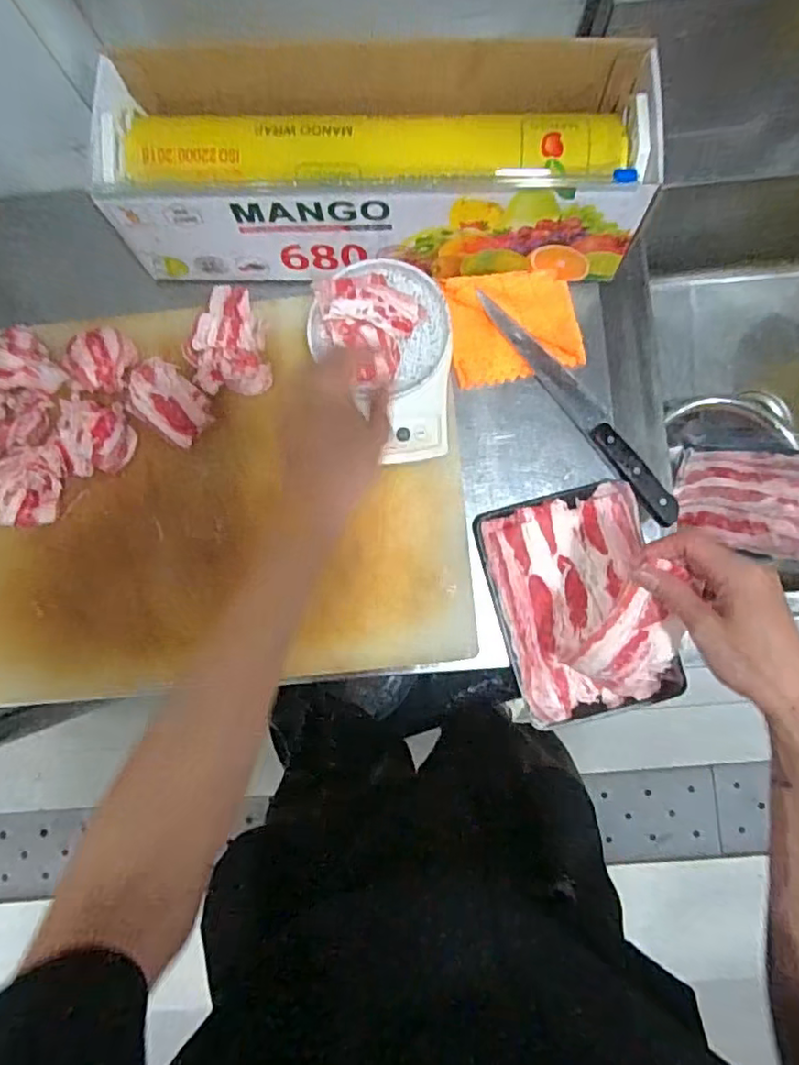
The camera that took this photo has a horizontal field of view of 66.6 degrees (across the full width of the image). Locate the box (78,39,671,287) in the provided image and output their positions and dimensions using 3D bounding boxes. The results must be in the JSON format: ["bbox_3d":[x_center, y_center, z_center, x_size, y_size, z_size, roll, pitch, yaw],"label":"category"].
[{"bbox_3d":[-0.022,-0.359,0.601,0.499,0.130,0.169,1,84,3],"label":"box"}]

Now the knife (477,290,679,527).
[{"bbox_3d":[0.190,-0.134,0.637,0.034,0.019,0.299,-37,84,-1],"label":"knife"}]

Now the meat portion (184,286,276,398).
[{"bbox_3d":[-0.176,-0.206,0.620,0.075,0.037,0.124,-6,84,2],"label":"meat portion"}]

